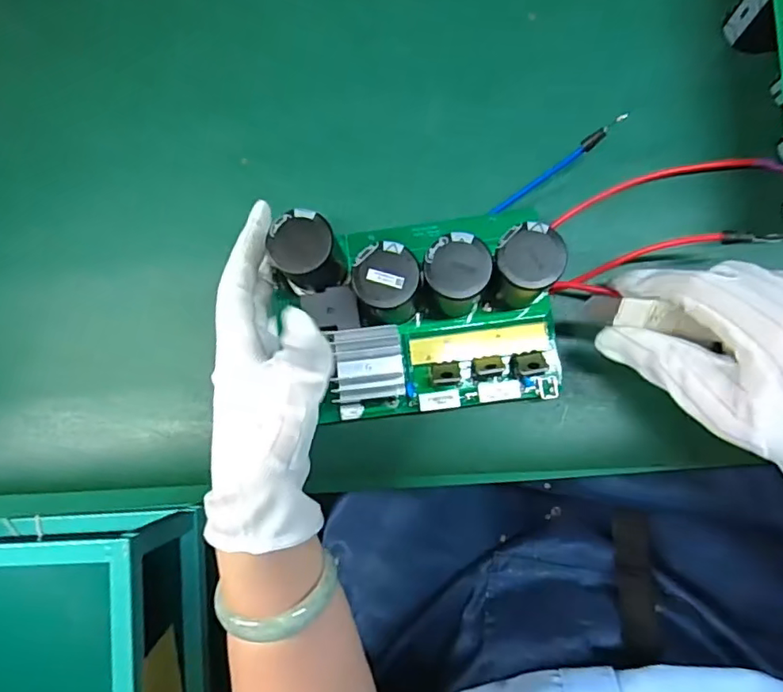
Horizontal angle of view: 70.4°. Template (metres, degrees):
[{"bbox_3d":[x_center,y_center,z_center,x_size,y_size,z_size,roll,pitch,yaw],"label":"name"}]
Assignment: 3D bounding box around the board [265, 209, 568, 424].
[{"bbox_3d":[0.014,-0.019,0.302,0.148,0.062,0.110,-7,85,7],"label":"board"}]

